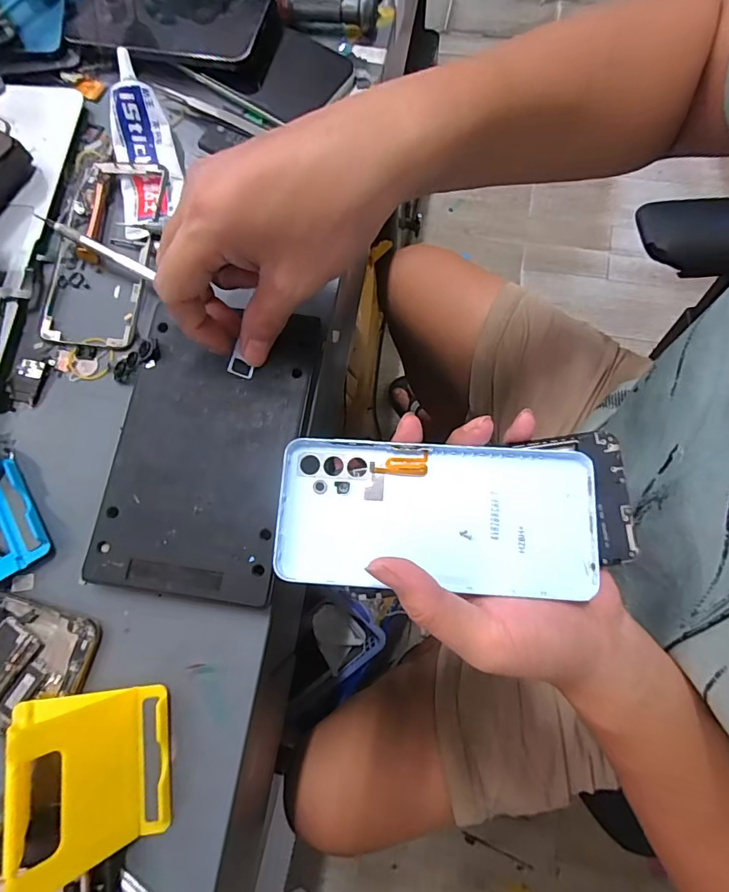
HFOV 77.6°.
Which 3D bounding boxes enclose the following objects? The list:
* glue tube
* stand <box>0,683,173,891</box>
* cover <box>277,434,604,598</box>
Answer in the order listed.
[{"bbox_3d":[-0.160,-0.215,0.327,0.043,0.028,0.133,-10,75,1],"label":"glue tube"},{"bbox_3d":[-0.144,0.162,0.215,0.081,0.049,0.071,-7,75,0],"label":"stand"},{"bbox_3d":[0.037,0.036,0.241,0.164,0.006,0.074,2,76,2],"label":"cover"}]

